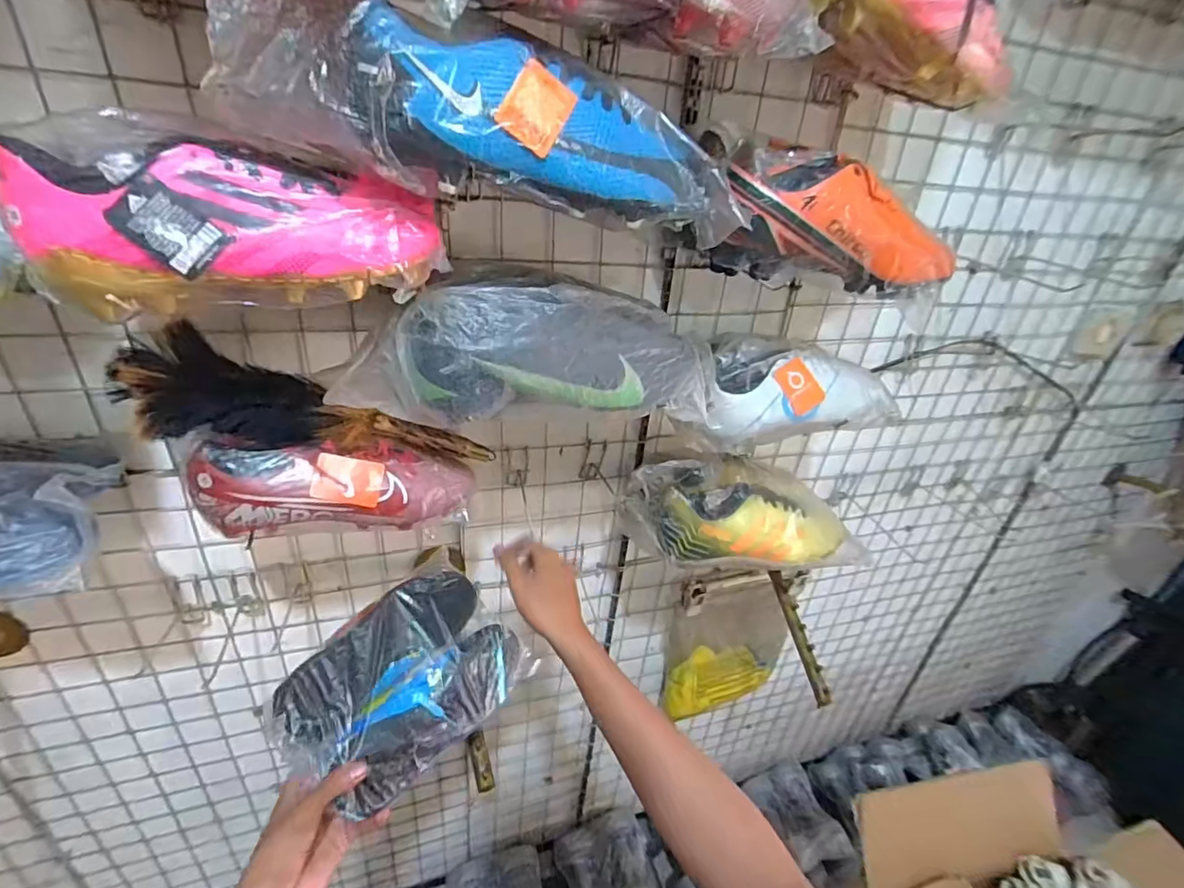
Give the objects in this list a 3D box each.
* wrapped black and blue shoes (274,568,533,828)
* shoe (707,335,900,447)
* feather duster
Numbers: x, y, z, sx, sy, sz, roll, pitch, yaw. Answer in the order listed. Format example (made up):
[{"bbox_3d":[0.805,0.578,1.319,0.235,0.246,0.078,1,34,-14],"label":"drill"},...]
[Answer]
[{"bbox_3d":[-0.180,0.233,0.509,0.149,0.090,0.197,46,44,5],"label":"wrapped black and blue shoes"},{"bbox_3d":[0.230,-0.064,0.611,0.227,0.089,0.096,0,30,-12],"label":"shoe"},{"bbox_3d":[-0.249,-0.024,0.501,0.307,0.080,0.056,13,24,-26],"label":"feather duster"}]

